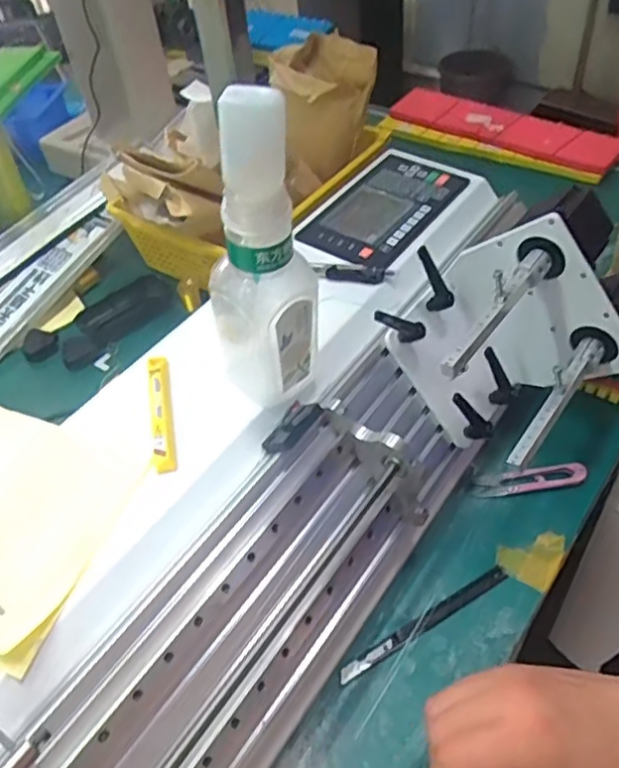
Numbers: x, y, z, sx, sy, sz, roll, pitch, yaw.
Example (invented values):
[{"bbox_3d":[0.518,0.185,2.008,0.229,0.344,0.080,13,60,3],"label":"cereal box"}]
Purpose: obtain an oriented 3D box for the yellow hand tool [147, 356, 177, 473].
[{"bbox_3d":[-0.105,0.019,0.463,0.015,0.011,0.101,-11,47,-4],"label":"yellow hand tool"}]

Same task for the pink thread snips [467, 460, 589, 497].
[{"bbox_3d":[0.189,0.084,0.561,0.099,0.012,0.020,-7,47,0],"label":"pink thread snips"}]

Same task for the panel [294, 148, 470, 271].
[{"bbox_3d":[0.071,-0.169,0.621,0.100,0.016,0.173,28,56,28],"label":"panel"}]

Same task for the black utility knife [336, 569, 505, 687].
[{"bbox_3d":[0.087,0.178,0.486,0.150,0.004,0.011,-26,50,-17],"label":"black utility knife"}]

